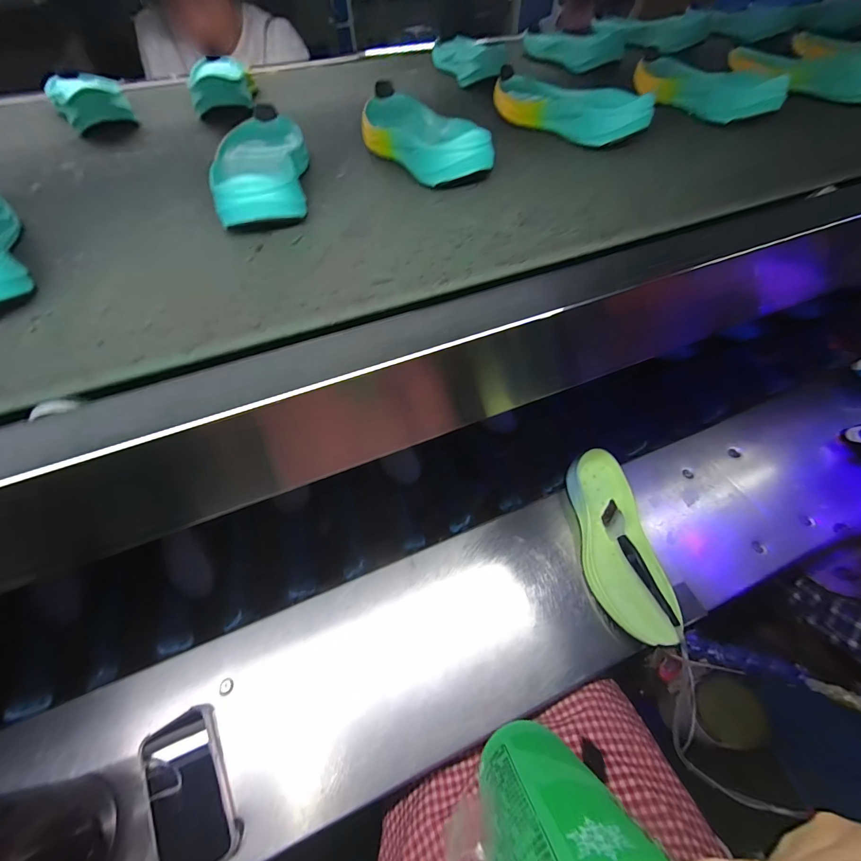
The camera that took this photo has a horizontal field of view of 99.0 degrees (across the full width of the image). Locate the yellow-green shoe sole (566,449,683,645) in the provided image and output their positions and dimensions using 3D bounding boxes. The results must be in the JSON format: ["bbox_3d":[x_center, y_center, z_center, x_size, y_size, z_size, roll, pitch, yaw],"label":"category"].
[{"bbox_3d":[0.277,0.165,0.556,0.099,0.054,0.270,-5,55,-2],"label":"yellow-green shoe sole"}]

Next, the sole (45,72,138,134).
[{"bbox_3d":[-0.480,-0.471,0.513,0.085,0.037,0.212,-33,61,-20],"label":"sole"}]

